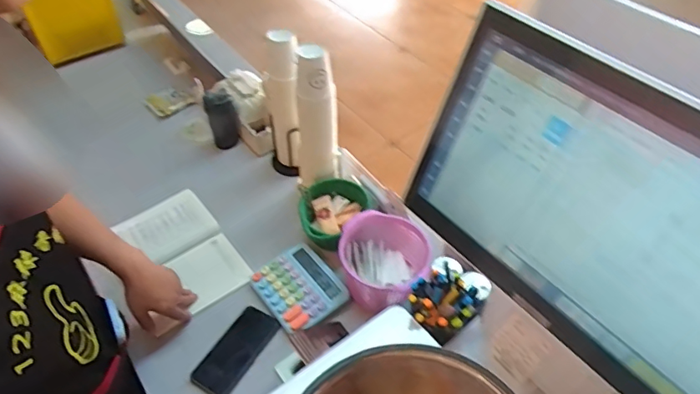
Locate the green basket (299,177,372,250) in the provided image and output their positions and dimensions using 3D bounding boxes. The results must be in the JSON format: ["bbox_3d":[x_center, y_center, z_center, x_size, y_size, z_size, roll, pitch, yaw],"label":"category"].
[{"bbox_3d":[-0.038,0.032,1.030,0.125,0.070,0.145,32,56,26],"label":"green basket"}]

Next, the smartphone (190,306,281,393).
[{"bbox_3d":[-0.196,0.269,0.902,0.079,0.016,0.162,27,54,22],"label":"smartphone"}]

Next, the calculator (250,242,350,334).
[{"bbox_3d":[-0.094,0.168,0.965,0.134,0.032,0.148,-31,55,-24],"label":"calculator"}]

